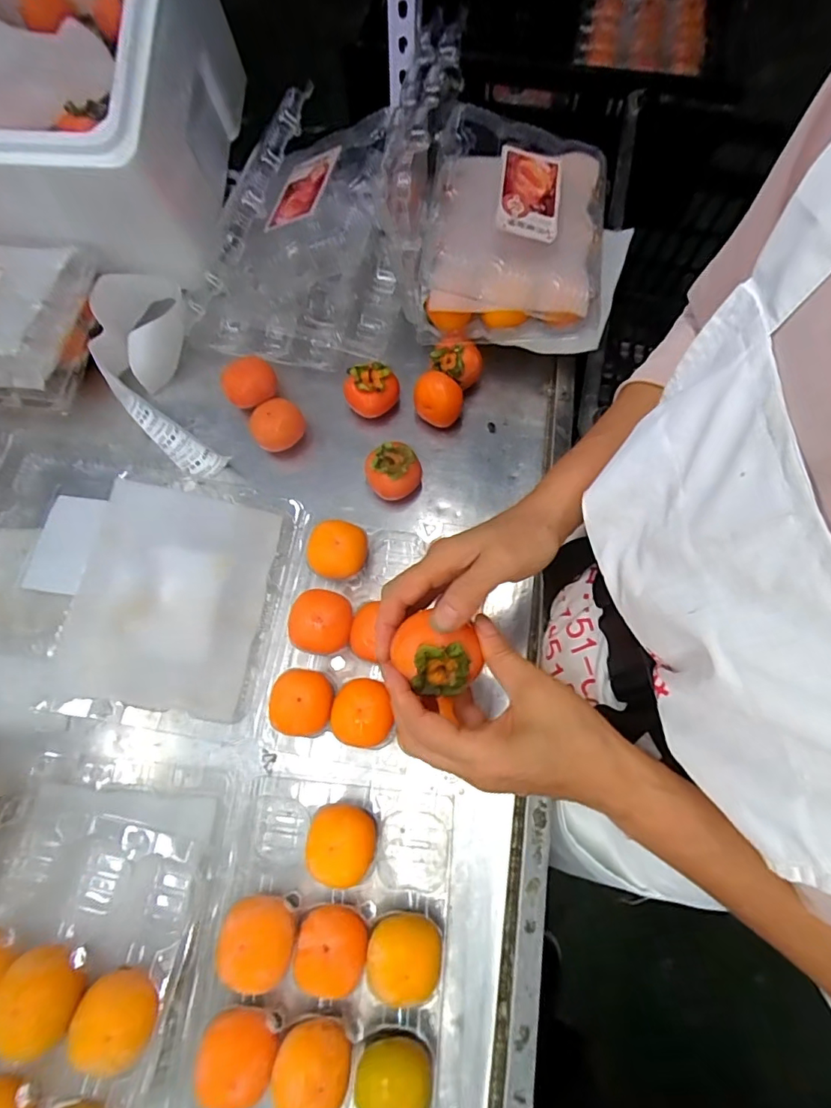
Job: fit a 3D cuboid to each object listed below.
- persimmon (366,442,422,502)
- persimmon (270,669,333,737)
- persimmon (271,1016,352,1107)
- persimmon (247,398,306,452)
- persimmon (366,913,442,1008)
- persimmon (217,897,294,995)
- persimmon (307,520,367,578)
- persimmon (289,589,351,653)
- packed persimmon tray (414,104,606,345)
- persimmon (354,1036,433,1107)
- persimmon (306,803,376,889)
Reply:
[{"bbox_3d":[-0.021,-0.078,0.500,0.049,0.043,0.047,-1,71,3],"label":"persimmon"},{"bbox_3d":[-0.095,0.125,0.428,0.050,0.036,0.053,-1,71,3],"label":"persimmon"},{"bbox_3d":[-0.070,0.354,0.348,0.049,0.041,0.050,-1,71,3],"label":"persimmon"},{"bbox_3d":[-0.142,-0.131,0.520,0.053,0.047,0.049,-30,72,-7],"label":"persimmon"},{"bbox_3d":[-0.007,0.293,0.367,0.052,0.038,0.052,-3,71,2],"label":"persimmon"},{"bbox_3d":[-0.117,0.285,0.371,0.058,0.043,0.054,-4,71,2],"label":"persimmon"},{"bbox_3d":[-0.072,-0.002,0.473,0.053,0.045,0.053,-1,71,3],"label":"persimmon"},{"bbox_3d":[-0.082,0.060,0.443,0.052,0.036,0.055,-1,71,3],"label":"persimmon"},{"bbox_3d":[0.095,-0.313,0.499,0.179,0.103,0.192,7,72,6],"label":"packed persimmon tray"},{"bbox_3d":[-0.015,0.361,0.346,0.051,0.032,0.041,3,72,4],"label":"persimmon"},{"bbox_3d":[-0.057,0.226,0.396,0.050,0.037,0.052,-1,71,3],"label":"persimmon"}]

